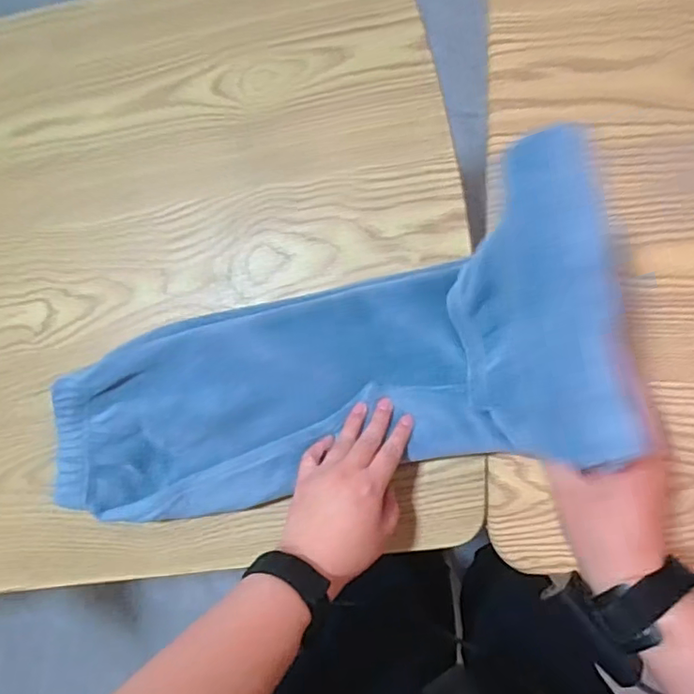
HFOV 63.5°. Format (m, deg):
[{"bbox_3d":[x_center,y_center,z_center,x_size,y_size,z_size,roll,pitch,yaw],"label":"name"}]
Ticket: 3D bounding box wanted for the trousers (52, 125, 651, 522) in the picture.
[{"bbox_3d":[-0.039,0.035,0.463,0.463,0.123,0.178,-16,84,19],"label":"trousers"}]

